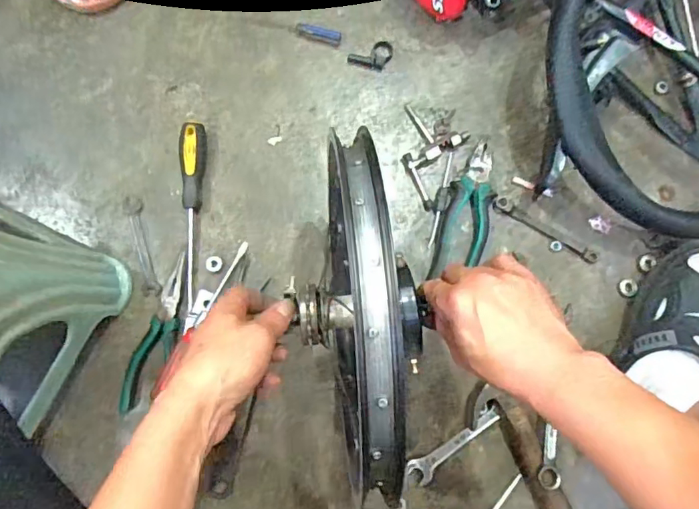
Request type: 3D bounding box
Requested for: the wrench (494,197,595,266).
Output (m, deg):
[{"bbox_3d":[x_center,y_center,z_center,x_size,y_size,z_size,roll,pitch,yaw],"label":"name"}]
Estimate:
[{"bbox_3d":[0.239,-0.029,0.643,0.143,0.005,0.021,32,81,2],"label":"wrench"}]

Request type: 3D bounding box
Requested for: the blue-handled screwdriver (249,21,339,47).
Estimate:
[{"bbox_3d":[-0.066,-0.284,0.661,0.113,0.011,0.021,14,81,-1],"label":"blue-handled screwdriver"}]

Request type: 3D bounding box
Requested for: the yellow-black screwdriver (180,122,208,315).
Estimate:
[{"bbox_3d":[-0.183,-0.046,0.611,0.025,0.028,0.218,-1,81,-3],"label":"yellow-black screwdriver"}]

